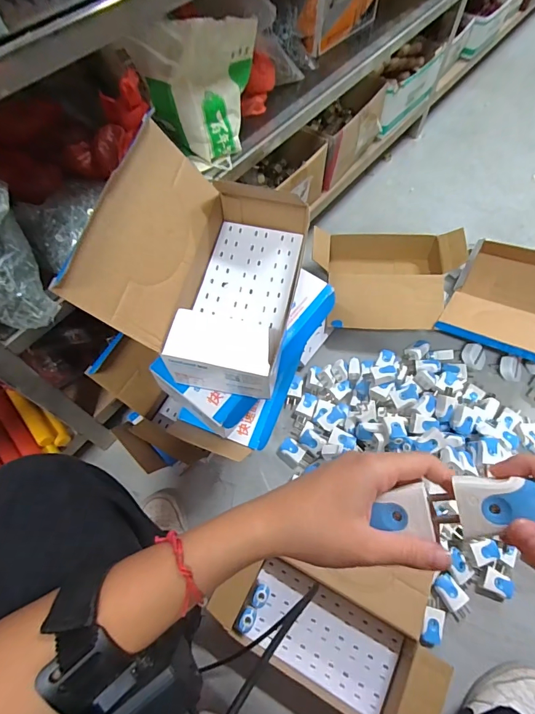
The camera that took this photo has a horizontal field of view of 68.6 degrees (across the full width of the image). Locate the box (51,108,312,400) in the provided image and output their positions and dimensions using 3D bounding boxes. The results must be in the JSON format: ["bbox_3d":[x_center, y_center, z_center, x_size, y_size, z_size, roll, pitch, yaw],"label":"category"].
[{"bbox_3d":[-0.057,-0.102,0.412,0.168,0.142,0.228,11,63,6],"label":"box"}]

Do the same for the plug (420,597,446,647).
[{"bbox_3d":[0.232,0.374,0.554,0.031,0.026,0.062,18,64,10],"label":"plug"}]

